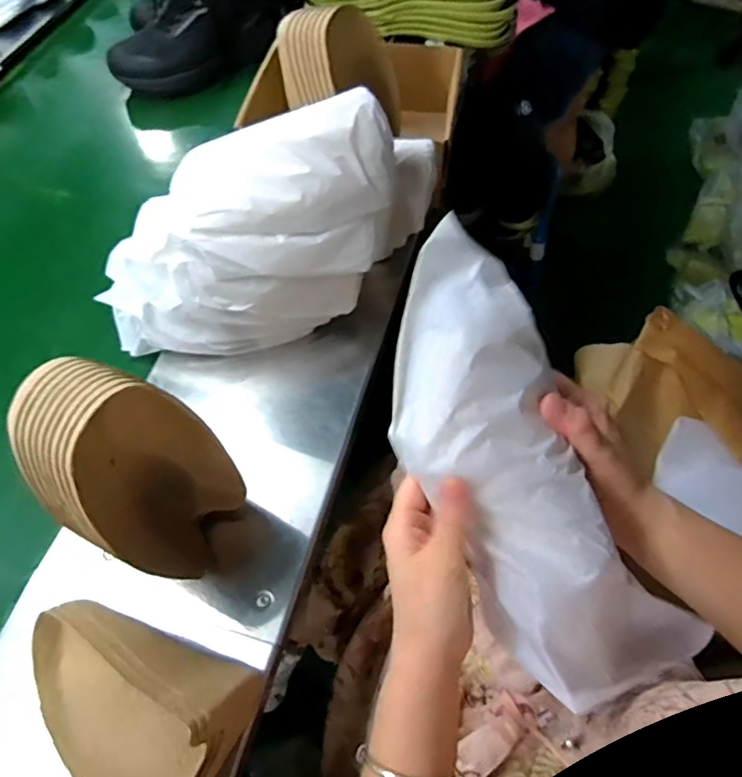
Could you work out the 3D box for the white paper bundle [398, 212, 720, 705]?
[{"bbox_3d":[0.087,0.055,0.341,0.109,0.055,0.301,-23,89,-12],"label":"white paper bundle"}]

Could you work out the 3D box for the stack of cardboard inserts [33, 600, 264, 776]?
[{"bbox_3d":[-0.190,0.236,0.405,0.180,0.110,0.110,17,61,11],"label":"stack of cardboard inserts"}]

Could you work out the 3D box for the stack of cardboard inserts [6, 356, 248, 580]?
[{"bbox_3d":[-0.189,0.075,0.435,0.112,0.215,0.104,19,62,12],"label":"stack of cardboard inserts"}]

